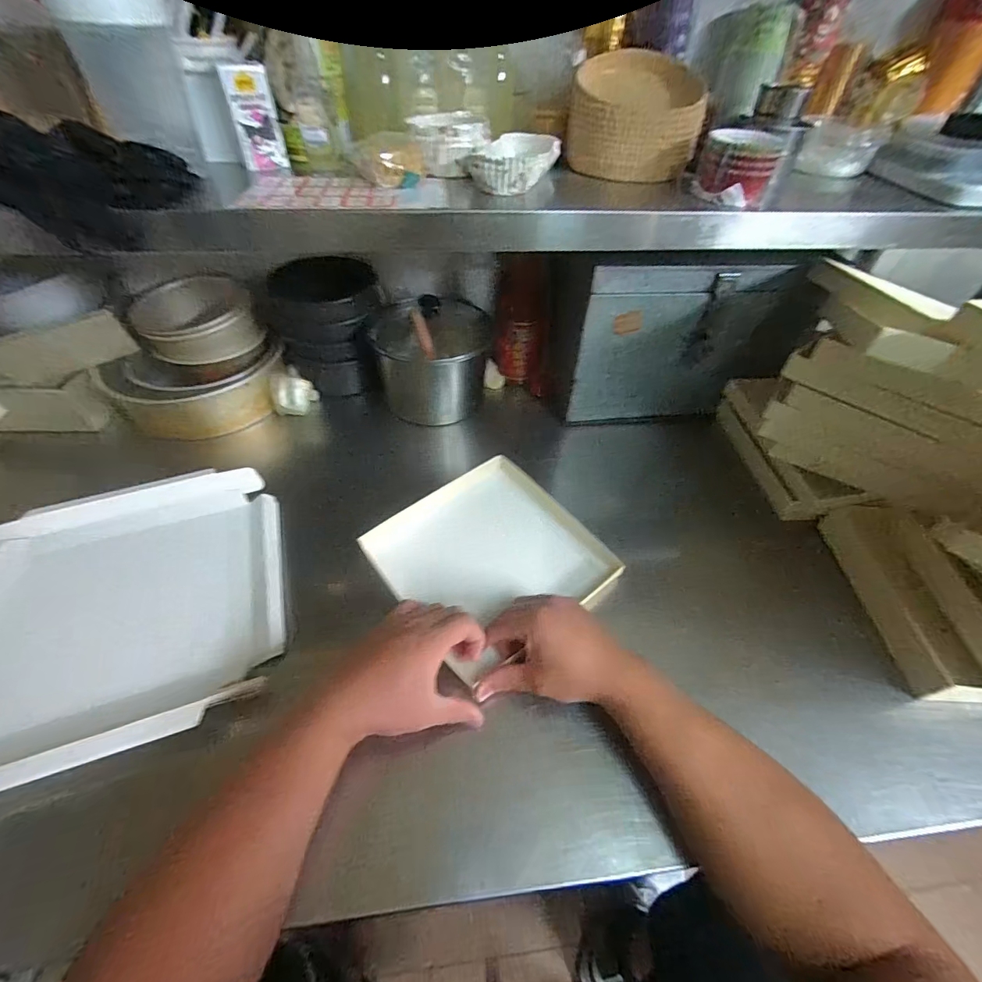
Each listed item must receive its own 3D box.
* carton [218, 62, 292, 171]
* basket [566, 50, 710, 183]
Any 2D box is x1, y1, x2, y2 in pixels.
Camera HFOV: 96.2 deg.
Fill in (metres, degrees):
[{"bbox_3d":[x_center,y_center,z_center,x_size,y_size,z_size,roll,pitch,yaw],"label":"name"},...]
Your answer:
[{"bbox_3d":[-0.257,-0.408,0.485,0.046,0.088,0.018,-15,52,-16],"label":"carton"},{"bbox_3d":[0.168,-0.438,0.520,0.155,0.093,0.115,26,53,18],"label":"basket"}]

